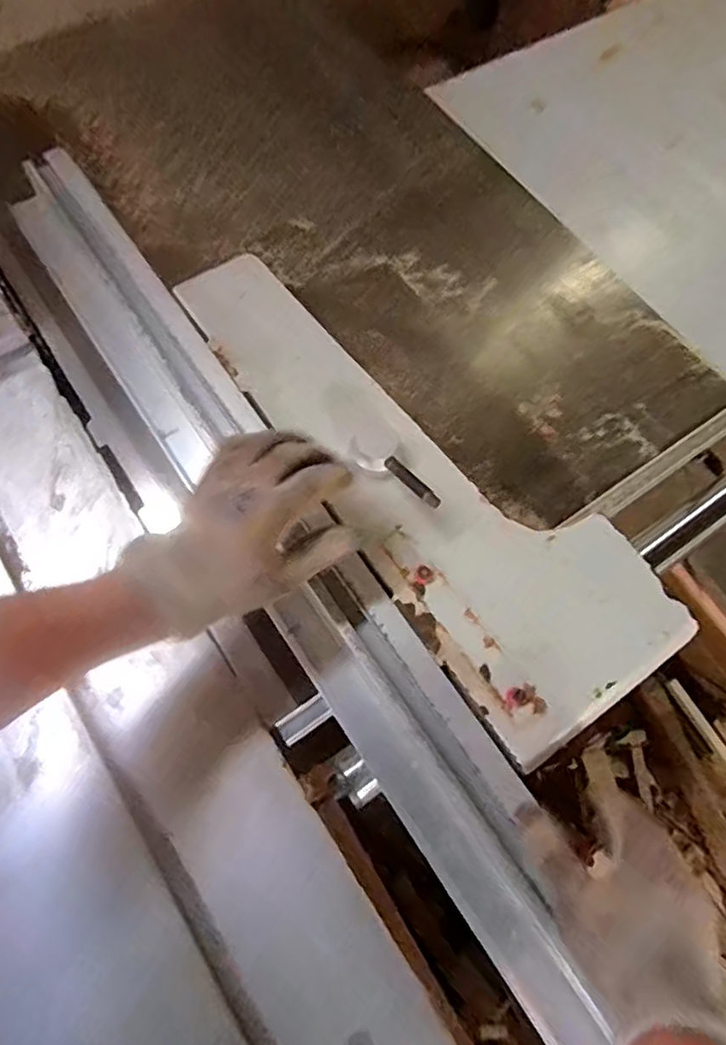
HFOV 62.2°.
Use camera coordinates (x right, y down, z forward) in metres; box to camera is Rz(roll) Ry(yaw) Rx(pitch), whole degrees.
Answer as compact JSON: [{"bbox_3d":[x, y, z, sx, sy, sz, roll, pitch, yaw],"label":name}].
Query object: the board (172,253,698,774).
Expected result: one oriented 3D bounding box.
[{"bbox_3d":[0.041,-0.067,0.555,0.187,0.023,0.551,-34,73,-14],"label":"board"}]

